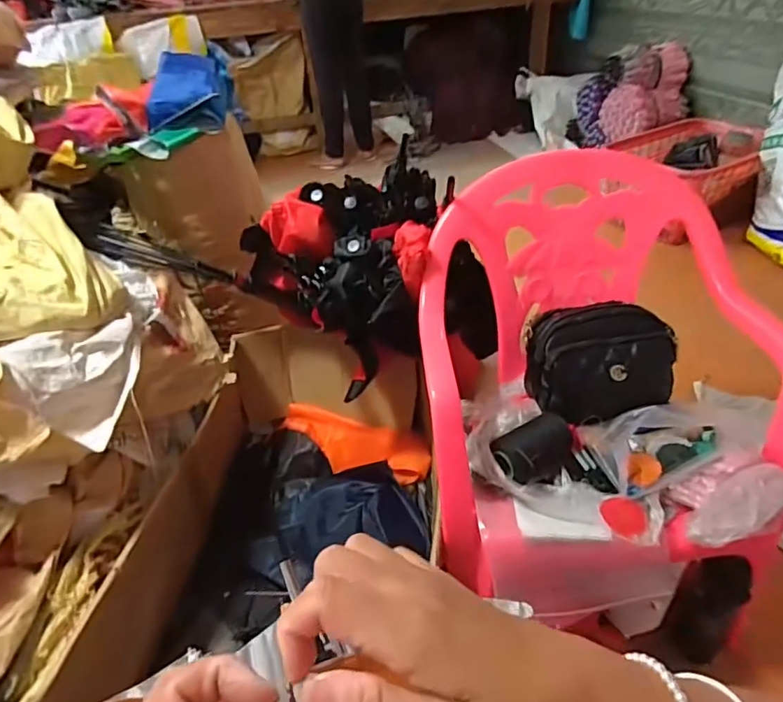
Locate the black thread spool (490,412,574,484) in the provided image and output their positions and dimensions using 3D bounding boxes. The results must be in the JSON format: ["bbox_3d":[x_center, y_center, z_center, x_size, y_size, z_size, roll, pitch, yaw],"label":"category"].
[{"bbox_3d":[0.196,0.136,0.724,0.117,0.067,0.061,-25,41,-24],"label":"black thread spool"}]

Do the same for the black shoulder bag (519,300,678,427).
[{"bbox_3d":[0.309,0.026,0.779,0.208,0.180,0.090,-4,1,7],"label":"black shoulder bag"}]

